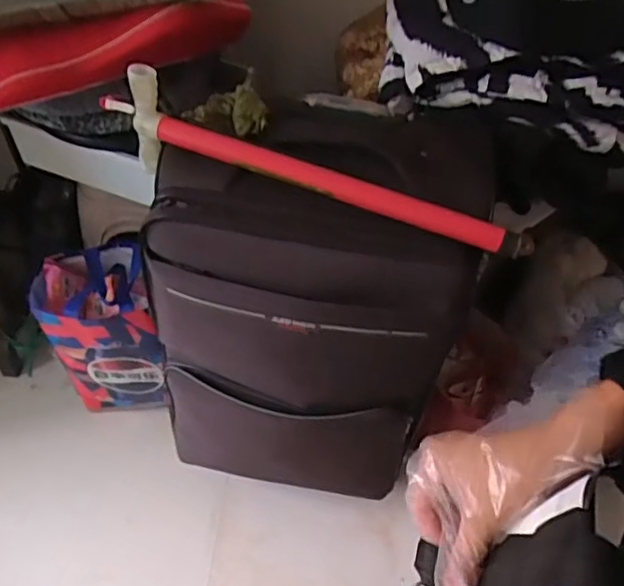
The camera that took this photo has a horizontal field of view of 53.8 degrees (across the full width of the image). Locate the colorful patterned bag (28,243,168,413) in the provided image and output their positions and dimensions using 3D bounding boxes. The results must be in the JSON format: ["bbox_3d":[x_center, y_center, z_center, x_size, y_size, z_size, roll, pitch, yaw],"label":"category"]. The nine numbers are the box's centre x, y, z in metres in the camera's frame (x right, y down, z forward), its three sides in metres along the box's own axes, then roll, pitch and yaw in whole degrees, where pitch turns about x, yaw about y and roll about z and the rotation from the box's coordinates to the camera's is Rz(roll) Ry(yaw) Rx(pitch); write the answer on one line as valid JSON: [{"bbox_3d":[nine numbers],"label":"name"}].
[{"bbox_3d":[-0.401,0.074,1.244,0.227,0.330,0.195,5,52,-1],"label":"colorful patterned bag"}]

